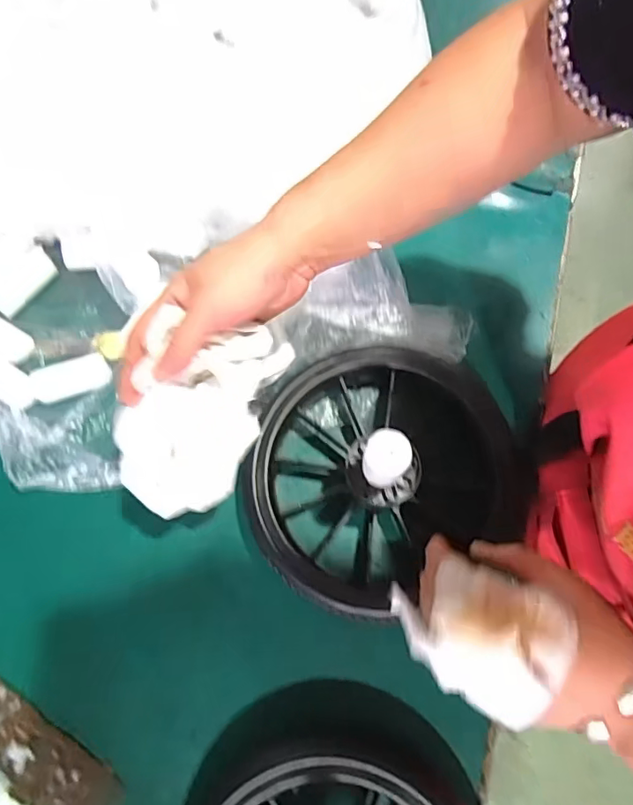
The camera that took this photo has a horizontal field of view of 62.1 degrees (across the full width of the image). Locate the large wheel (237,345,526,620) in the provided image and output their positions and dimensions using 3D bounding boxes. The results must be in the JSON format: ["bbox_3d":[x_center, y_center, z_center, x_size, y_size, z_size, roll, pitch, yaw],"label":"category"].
[{"bbox_3d":[0.048,0.057,0.457,0.227,0.070,0.204,-27,75,-9],"label":"large wheel"}]

